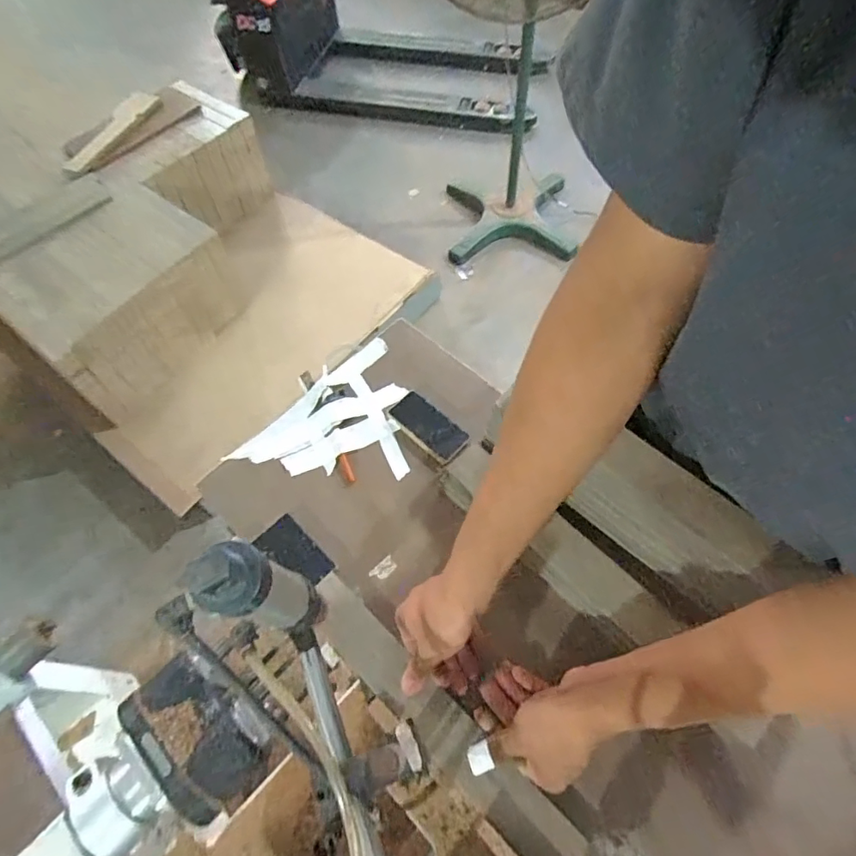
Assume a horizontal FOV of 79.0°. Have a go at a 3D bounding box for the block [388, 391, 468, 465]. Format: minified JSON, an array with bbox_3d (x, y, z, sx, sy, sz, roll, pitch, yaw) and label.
[{"bbox_3d":[-0.001,-0.003,0.682,0.053,0.013,0.110,-40,65,-19],"label":"block"}]

